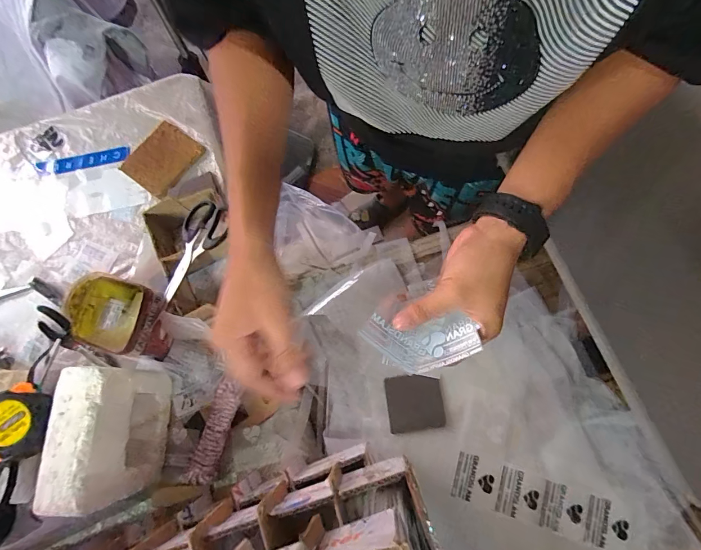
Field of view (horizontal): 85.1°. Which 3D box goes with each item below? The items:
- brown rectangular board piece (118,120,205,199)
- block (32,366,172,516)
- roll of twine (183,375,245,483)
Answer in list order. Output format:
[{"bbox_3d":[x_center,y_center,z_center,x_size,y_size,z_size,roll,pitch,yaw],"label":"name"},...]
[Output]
[{"bbox_3d":[-0.310,-0.192,0.627,0.097,0.018,0.111,35,79,10],"label":"brown rectangular board piece"},{"bbox_3d":[-0.277,0.180,0.443,0.060,0.138,0.142,-1,76,2],"label":"block"},{"bbox_3d":[-0.176,0.202,0.496,0.036,0.025,0.129,16,77,6],"label":"roll of twine"}]

